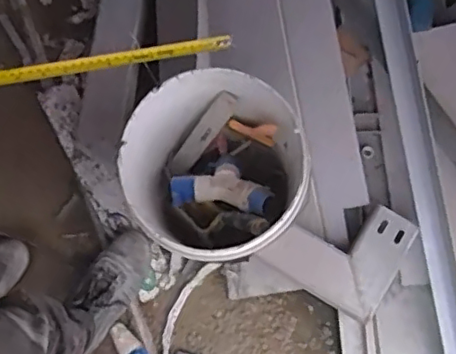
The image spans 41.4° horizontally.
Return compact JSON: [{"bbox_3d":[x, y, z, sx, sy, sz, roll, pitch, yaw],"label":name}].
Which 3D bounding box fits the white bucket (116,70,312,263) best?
[{"bbox_3d":[-0.015,-0.003,1.078,0.274,0.280,0.294,0,77,-1],"label":"white bucket"}]

